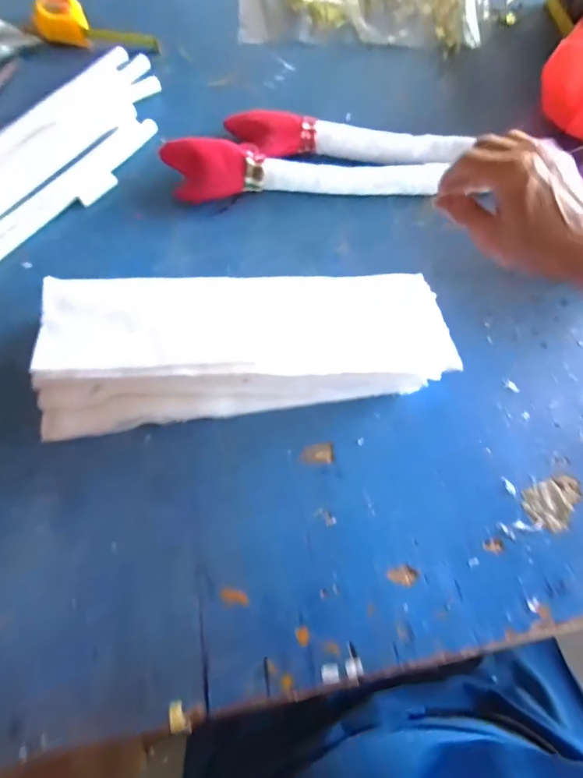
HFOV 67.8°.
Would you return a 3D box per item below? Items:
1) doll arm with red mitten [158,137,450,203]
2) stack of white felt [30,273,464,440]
[{"bbox_3d":[0.018,-0.248,0.498,0.310,0.048,0.047,-1,60,-8],"label":"doll arm with red mitten"},{"bbox_3d":[-0.042,-0.043,0.399,0.355,0.078,0.114,-6,61,-4],"label":"stack of white felt"}]

